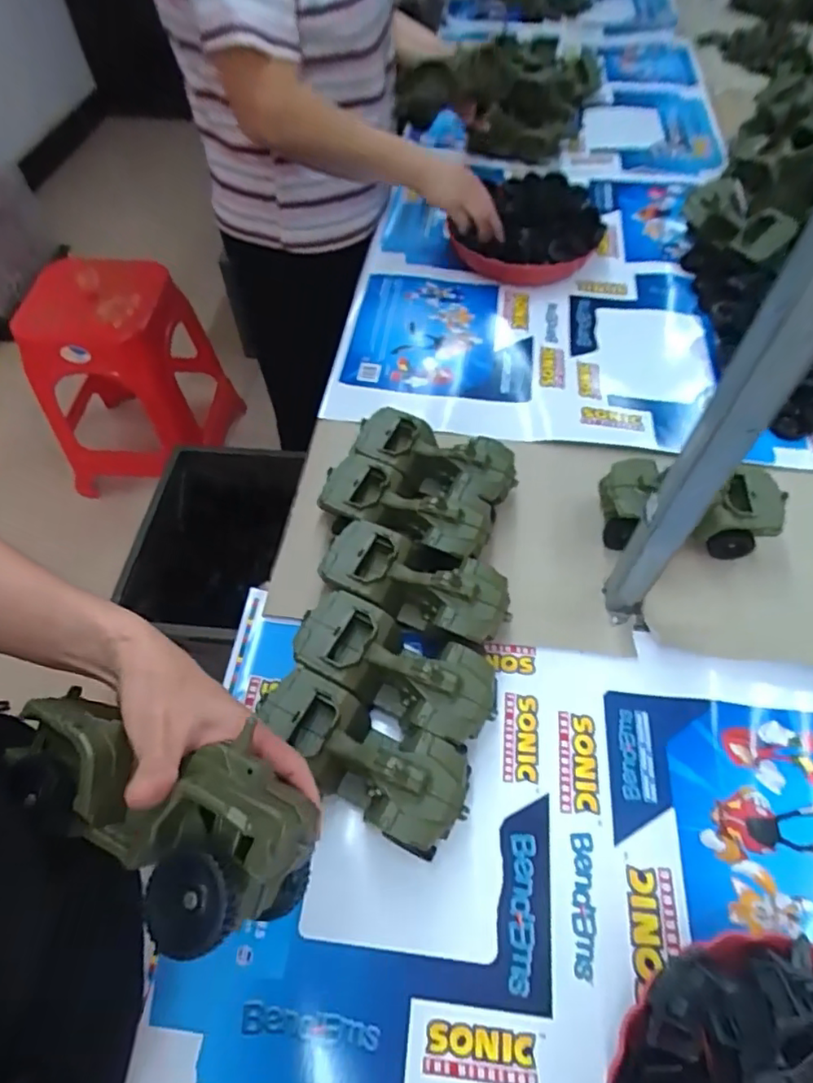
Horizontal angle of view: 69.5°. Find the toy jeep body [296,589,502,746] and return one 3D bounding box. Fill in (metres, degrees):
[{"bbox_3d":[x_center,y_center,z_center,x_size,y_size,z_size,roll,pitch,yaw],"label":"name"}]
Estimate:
[{"bbox_3d":[-0.008,0.118,0.527,0.175,0.080,0.078,22,59,15],"label":"toy jeep body"}]

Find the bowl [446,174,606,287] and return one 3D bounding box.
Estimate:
[{"bbox_3d":[0.182,-0.501,0.940,0.219,0.096,0.208,0,56,1],"label":"bowl"}]

